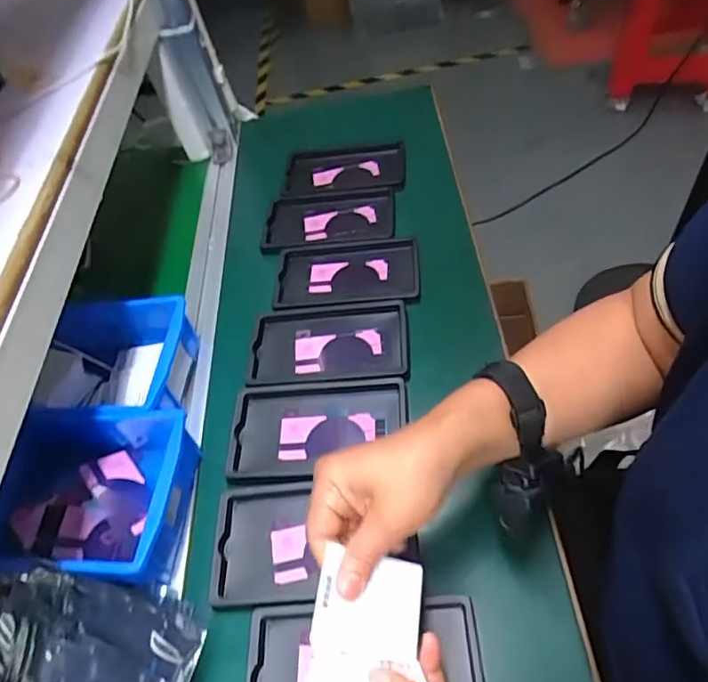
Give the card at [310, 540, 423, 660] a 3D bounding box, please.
[{"bbox_3d":[0.010,0.162,0.345,0.069,0.009,0.055,18,60,-19],"label":"card"}]

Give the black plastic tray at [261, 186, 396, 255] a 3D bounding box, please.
[{"bbox_3d":[-0.030,-0.155,0.697,0.160,0.010,0.099,-8,52,7],"label":"black plastic tray"}]

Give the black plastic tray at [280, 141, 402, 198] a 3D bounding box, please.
[{"bbox_3d":[-0.013,-0.231,0.758,0.162,0.022,0.094,-5,52,9],"label":"black plastic tray"}]

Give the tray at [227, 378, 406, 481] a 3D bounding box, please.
[{"bbox_3d":[-0.032,0.081,0.513,0.158,0.023,0.095,-7,52,8],"label":"tray"}]

